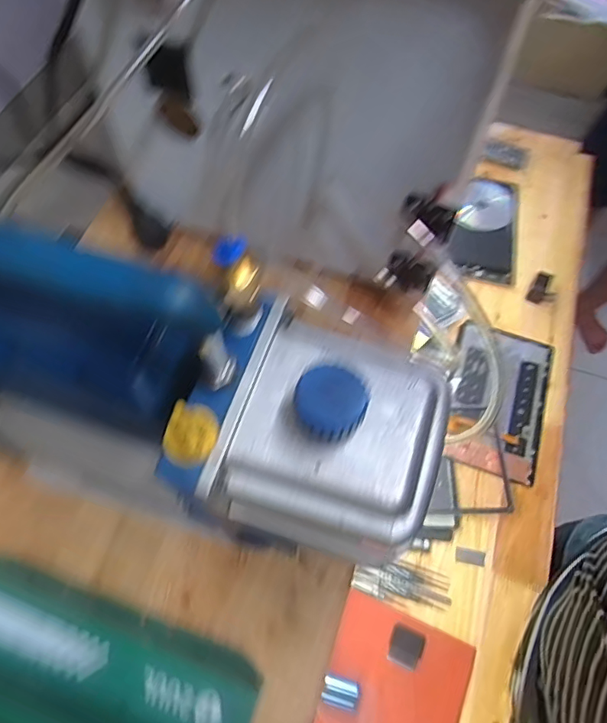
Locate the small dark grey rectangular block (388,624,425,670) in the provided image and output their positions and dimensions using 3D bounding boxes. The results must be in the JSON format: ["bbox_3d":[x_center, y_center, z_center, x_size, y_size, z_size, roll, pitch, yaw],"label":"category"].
[{"bbox_3d":[0.118,0.328,0.597,0.038,0.004,0.039,23,64,10],"label":"small dark grey rectangular block"}]

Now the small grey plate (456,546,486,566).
[{"bbox_3d":[0.208,0.242,0.645,0.037,0.004,0.018,12,62,4],"label":"small grey plate"}]

